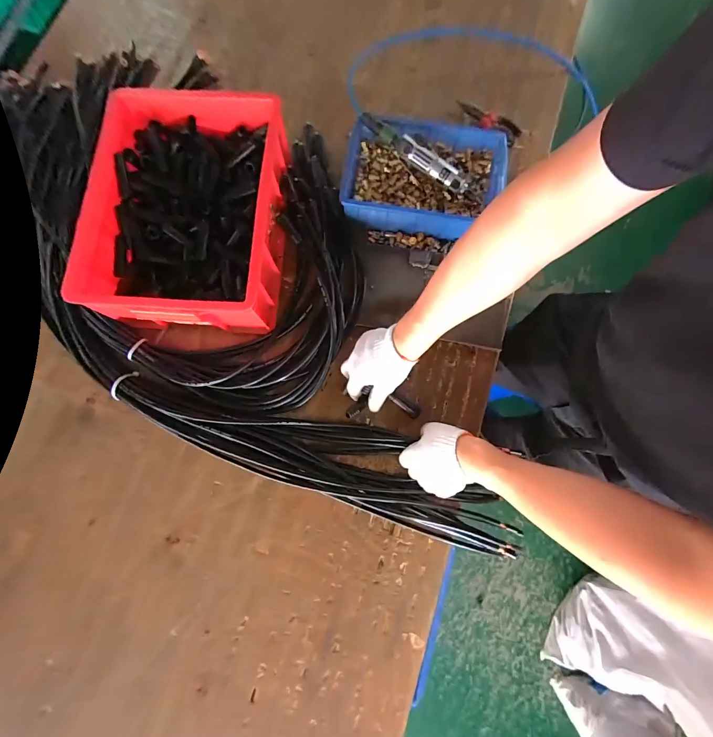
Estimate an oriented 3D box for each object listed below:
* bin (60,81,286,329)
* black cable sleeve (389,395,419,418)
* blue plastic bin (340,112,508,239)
[{"bbox_3d":[-0.306,-0.278,0.629,0.316,0.127,0.414,3,78,0],"label":"bin"},{"bbox_3d":[0.084,0.066,0.612,0.067,0.016,0.016,36,77,-18],"label":"black cable sleeve"},{"bbox_3d":[0.127,-0.365,0.670,0.304,0.071,0.205,8,78,3],"label":"blue plastic bin"}]

